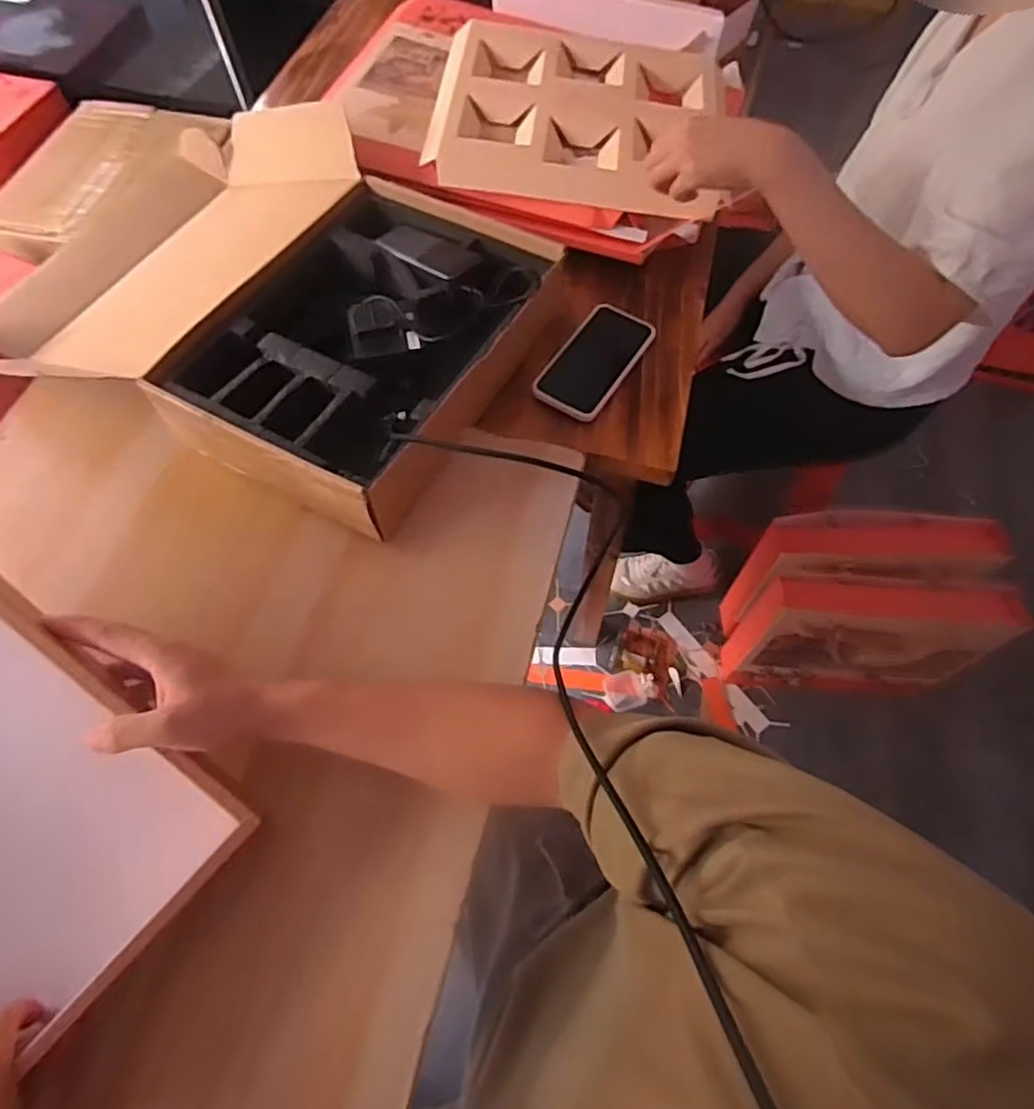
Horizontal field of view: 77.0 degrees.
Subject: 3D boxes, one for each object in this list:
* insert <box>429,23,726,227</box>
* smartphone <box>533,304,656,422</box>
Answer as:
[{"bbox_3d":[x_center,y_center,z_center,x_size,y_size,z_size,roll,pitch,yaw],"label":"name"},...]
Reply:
[{"bbox_3d":[0.082,-0.572,0.833,0.367,0.034,0.341,5,63,3],"label":"insert"},{"bbox_3d":[0.088,-0.217,0.723,0.080,0.011,0.163,30,66,15],"label":"smartphone"}]

